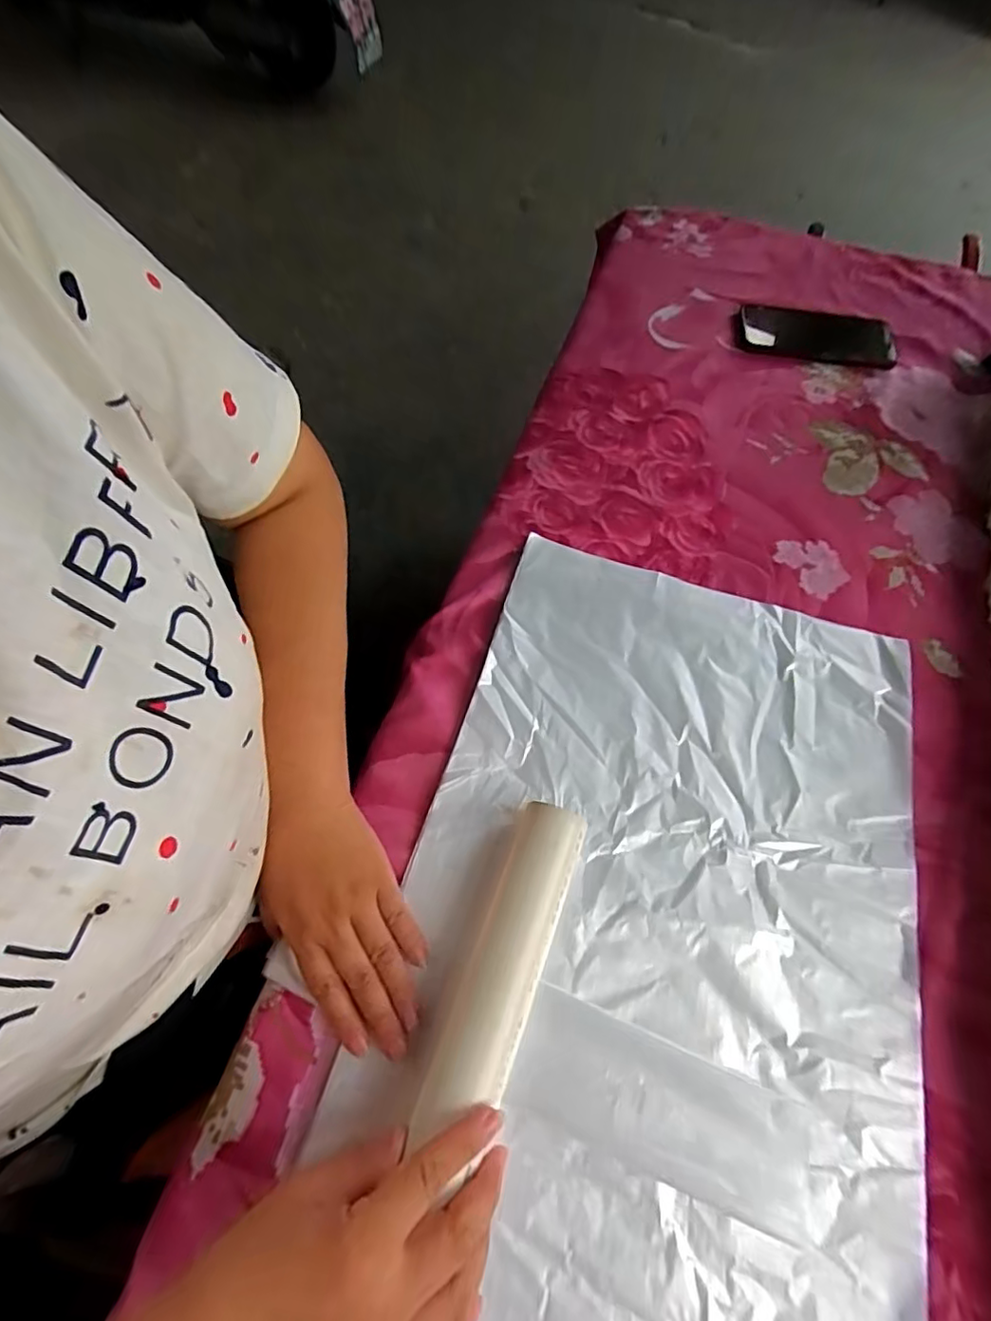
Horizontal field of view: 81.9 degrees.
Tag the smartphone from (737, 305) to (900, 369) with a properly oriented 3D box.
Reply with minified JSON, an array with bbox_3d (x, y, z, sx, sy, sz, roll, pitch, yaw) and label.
[{"bbox_3d":[0.349,-0.352,0.621,0.162,0.011,0.080,10,73,6],"label":"smartphone"}]

